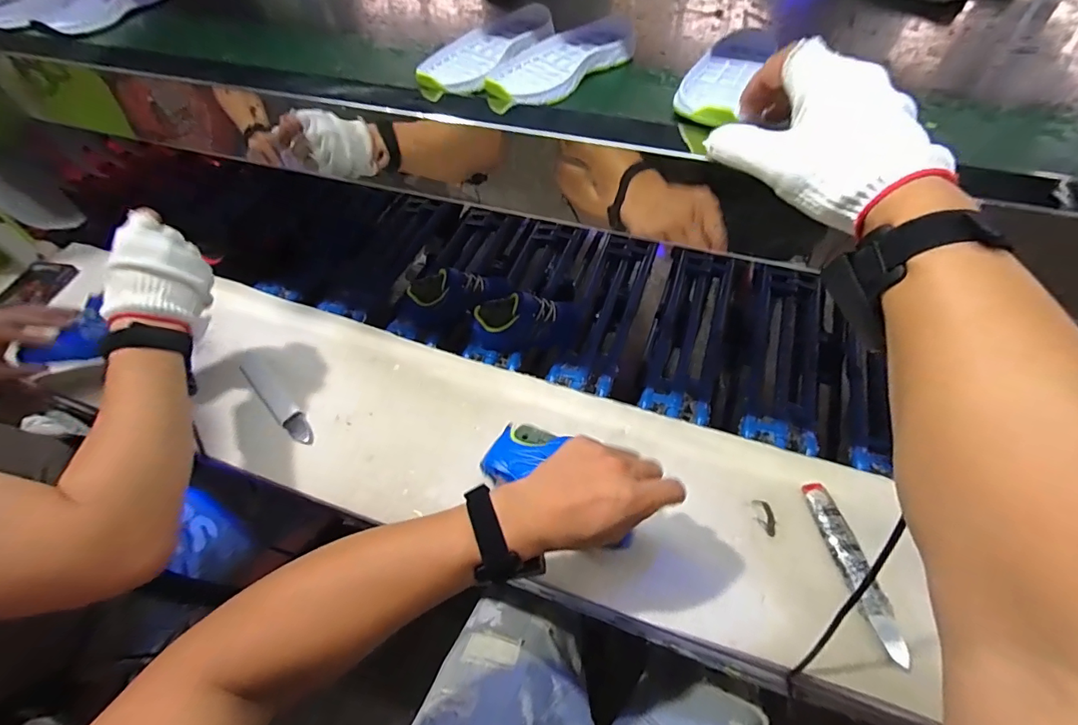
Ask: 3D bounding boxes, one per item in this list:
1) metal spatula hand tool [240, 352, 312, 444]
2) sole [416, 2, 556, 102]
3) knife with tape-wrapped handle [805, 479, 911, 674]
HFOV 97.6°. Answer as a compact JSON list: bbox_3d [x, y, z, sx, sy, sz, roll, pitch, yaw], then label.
[{"bbox_3d":[-0.333,0.043,0.596,0.027,0.020,0.175,-39,60,-23],"label":"metal spatula hand tool"},{"bbox_3d":[-0.060,-0.324,0.485,0.082,0.026,0.175,26,59,21],"label":"sole"},{"bbox_3d":[0.303,0.195,0.456,0.026,0.015,0.164,-6,53,-1],"label":"knife with tape-wrapped handle"}]

